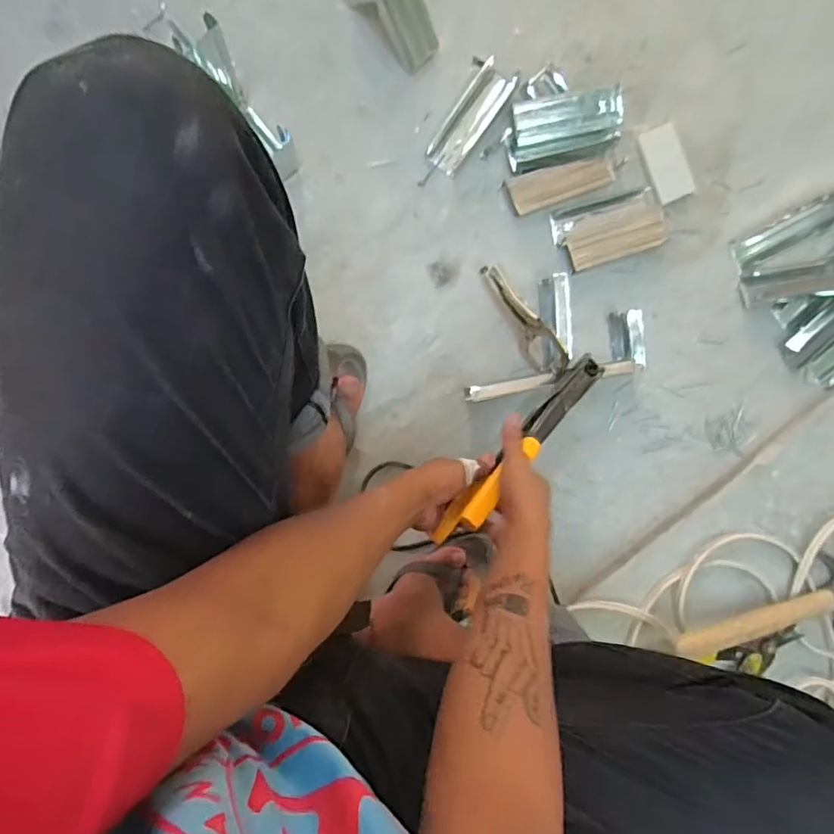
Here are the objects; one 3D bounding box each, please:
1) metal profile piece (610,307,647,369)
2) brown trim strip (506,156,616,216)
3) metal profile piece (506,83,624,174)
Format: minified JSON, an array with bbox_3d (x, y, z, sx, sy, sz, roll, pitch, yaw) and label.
[{"bbox_3d":[0.279,-0.104,0.722,0.024,0.060,0.075,-4,95,-7],"label":"metal profile piece"},{"bbox_3d":[0.190,-0.307,0.714,0.138,0.016,0.044,-20,97,-6],"label":"brown trim strip"},{"bbox_3d":[0.185,-0.368,0.687,0.143,0.031,0.078,-14,96,-6],"label":"metal profile piece"}]

